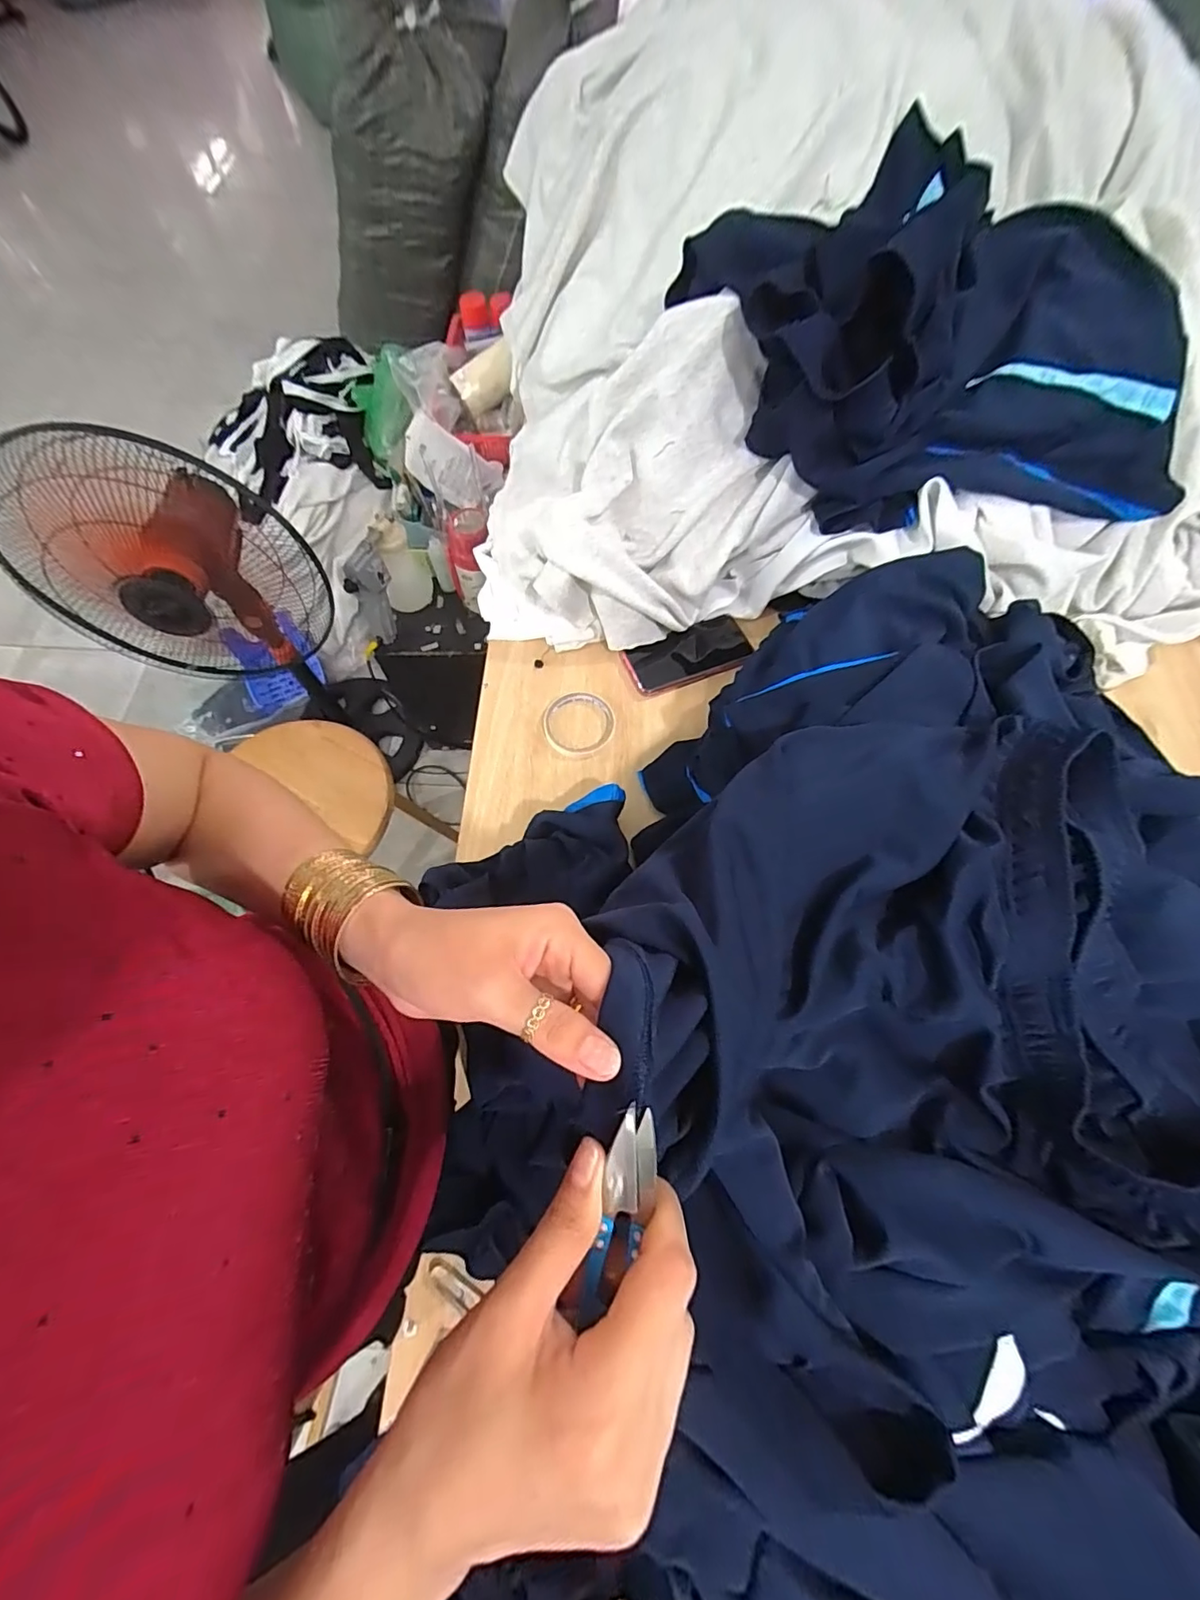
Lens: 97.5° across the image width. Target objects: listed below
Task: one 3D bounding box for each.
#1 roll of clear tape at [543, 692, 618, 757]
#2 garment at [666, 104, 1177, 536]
[{"bbox_3d":[-0.025,-0.095,0.649,0.089,0.016,0.083,0,68,0],"label":"roll of clear tape"},{"bbox_3d":[0.349,-0.563,0.613,0.517,0.171,0.480,0,68,0],"label":"garment"}]

